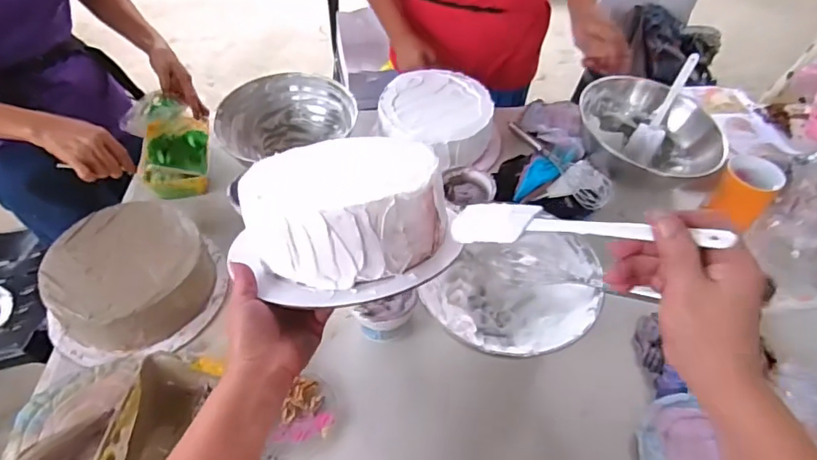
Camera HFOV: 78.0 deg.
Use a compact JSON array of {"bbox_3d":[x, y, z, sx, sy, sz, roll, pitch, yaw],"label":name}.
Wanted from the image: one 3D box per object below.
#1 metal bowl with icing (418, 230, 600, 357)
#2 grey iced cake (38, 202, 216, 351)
[{"bbox_3d":[0.148,0.088,0.692,0.207,0.077,0.210,33,57,25],"label":"metal bowl with icing"},{"bbox_3d":[-0.387,0.061,0.707,0.199,0.083,0.205,-33,57,-25],"label":"grey iced cake"}]

